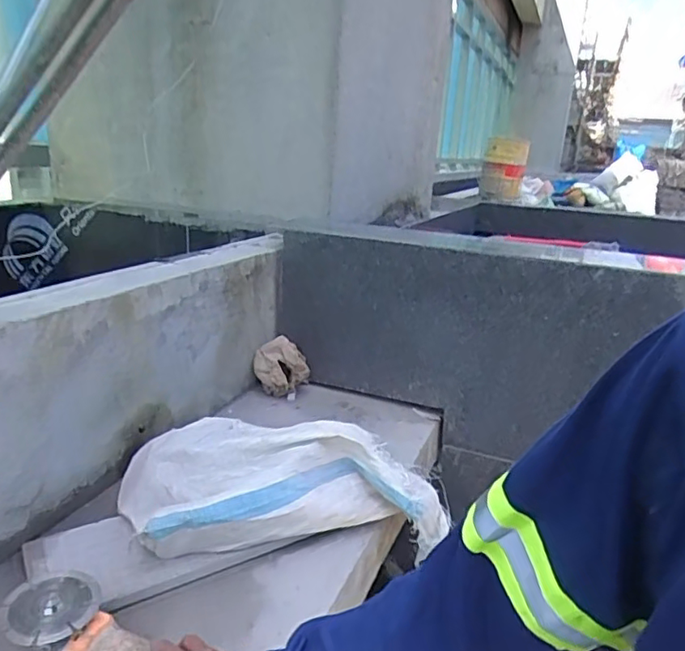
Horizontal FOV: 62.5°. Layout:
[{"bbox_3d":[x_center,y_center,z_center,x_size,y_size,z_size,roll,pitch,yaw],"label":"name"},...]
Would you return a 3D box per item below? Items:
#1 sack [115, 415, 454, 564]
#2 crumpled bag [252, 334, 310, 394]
[{"bbox_3d":[-0.076,0.265,0.951,0.563,0.138,0.236,-2,19,-14],"label":"sack"},{"bbox_3d":[-0.155,0.100,1.431,0.133,0.131,0.059,-8,22,-31],"label":"crumpled bag"}]

